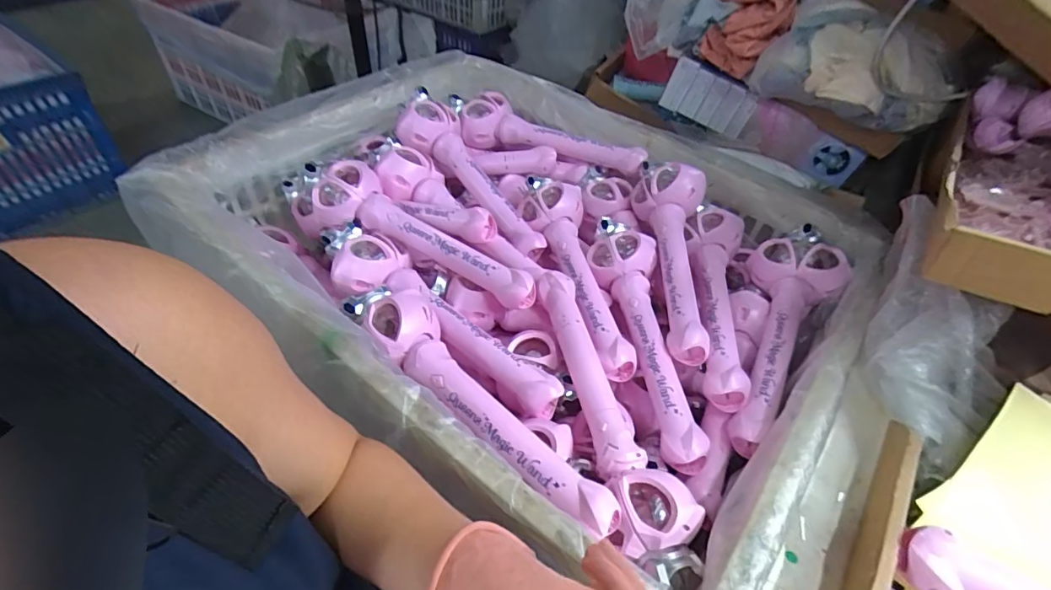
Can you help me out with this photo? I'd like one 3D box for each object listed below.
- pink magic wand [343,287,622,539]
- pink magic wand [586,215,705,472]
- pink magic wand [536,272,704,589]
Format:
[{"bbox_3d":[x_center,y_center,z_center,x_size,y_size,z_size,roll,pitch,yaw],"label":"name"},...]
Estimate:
[{"bbox_3d":[-0.059,0.100,0.494,0.082,0.052,0.356,-29,56,-29],"label":"pink magic wand"},{"bbox_3d":[0.145,0.038,0.622,0.086,0.068,0.357,0,47,-6],"label":"pink magic wand"},{"bbox_3d":[0.081,0.116,0.537,0.074,0.059,0.356,-7,48,-13],"label":"pink magic wand"}]

